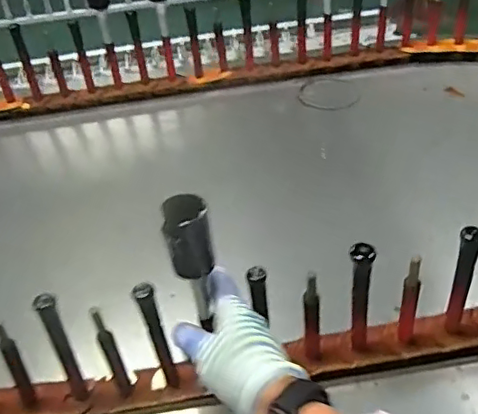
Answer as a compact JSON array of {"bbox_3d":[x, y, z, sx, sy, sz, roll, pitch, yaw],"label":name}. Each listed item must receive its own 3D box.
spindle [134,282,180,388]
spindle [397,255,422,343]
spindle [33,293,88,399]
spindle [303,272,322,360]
[{"bbox_3d":[-0.081,0.131,0.572,0.017,0.150,0.018,-17,43,-12],"label":"spindle"},{"bbox_3d":[0.176,0.097,0.590,0.016,0.128,0.010,13,45,20],"label":"spindle"},{"bbox_3d":[-0.174,0.142,0.572,0.023,0.152,0.017,-24,45,-20],"label":"spindle"},{"bbox_3d":[0.075,0.112,0.582,0.017,0.133,0.020,0,42,6],"label":"spindle"}]

